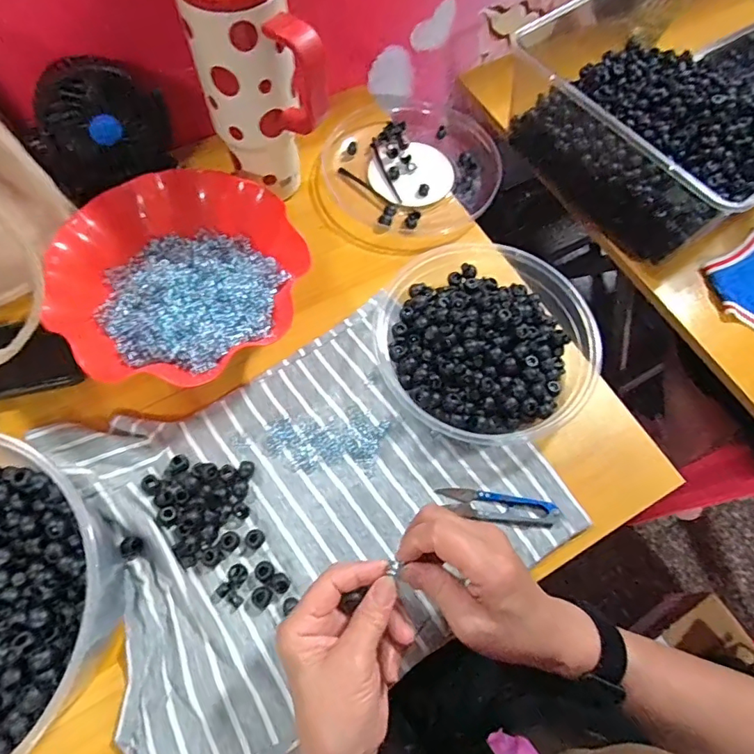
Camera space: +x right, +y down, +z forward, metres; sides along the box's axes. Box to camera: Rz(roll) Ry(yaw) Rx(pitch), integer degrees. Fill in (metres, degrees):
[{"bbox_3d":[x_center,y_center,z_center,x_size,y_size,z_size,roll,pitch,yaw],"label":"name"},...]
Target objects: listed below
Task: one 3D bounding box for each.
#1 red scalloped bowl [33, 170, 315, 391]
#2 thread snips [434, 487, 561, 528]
[{"bbox_3d":[-0.183,-0.091,0.473,0.216,0.060,0.214,1,66,-2],"label":"red scalloped bowl"},{"bbox_3d":[0.103,0.111,0.425,0.100,0.006,0.025,9,66,2],"label":"thread snips"}]

